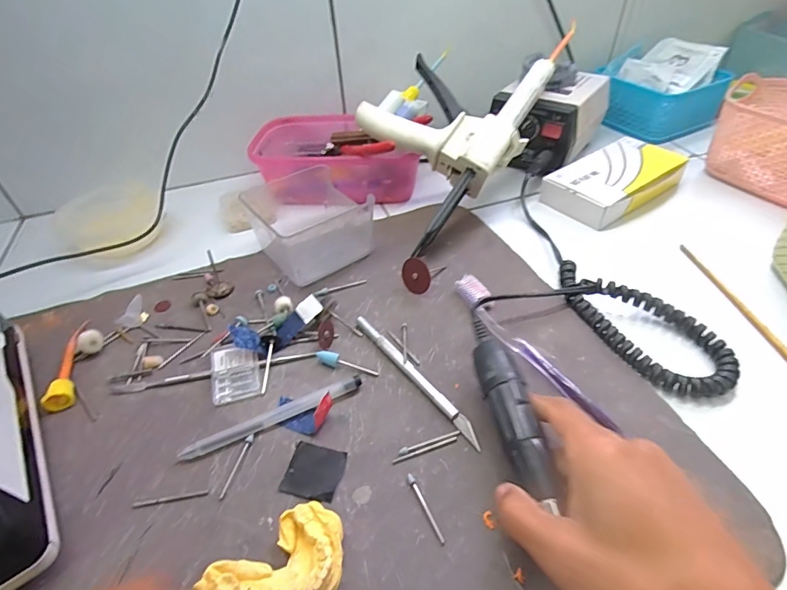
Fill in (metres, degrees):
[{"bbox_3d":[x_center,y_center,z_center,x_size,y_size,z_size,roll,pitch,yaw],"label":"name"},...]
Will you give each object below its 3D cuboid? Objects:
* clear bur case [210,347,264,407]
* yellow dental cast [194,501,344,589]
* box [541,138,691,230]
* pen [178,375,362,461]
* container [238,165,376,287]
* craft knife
[{"bbox_3d":[-0.117,0.056,0.324,0.034,0.011,0.043,-15,44,-11],"label":"clear bur case"},{"bbox_3d":[-0.056,0.141,0.220,0.071,0.031,0.044,-36,51,-29],"label":"yellow dental cast"},{"bbox_3d":[0.243,-0.125,0.477,0.156,0.026,0.084,-28,48,-23],"label":"box"},{"bbox_3d":[-0.080,0.083,0.298,0.123,0.008,0.010,-21,46,-17],"label":"pen"},{"bbox_3d":[-0.085,-0.076,0.429,0.095,0.057,0.120,-29,49,-24],"label":"container"},{"bbox_3d":[0.015,0.058,0.319,0.009,0.008,0.136,-30,49,-25],"label":"craft knife"}]

